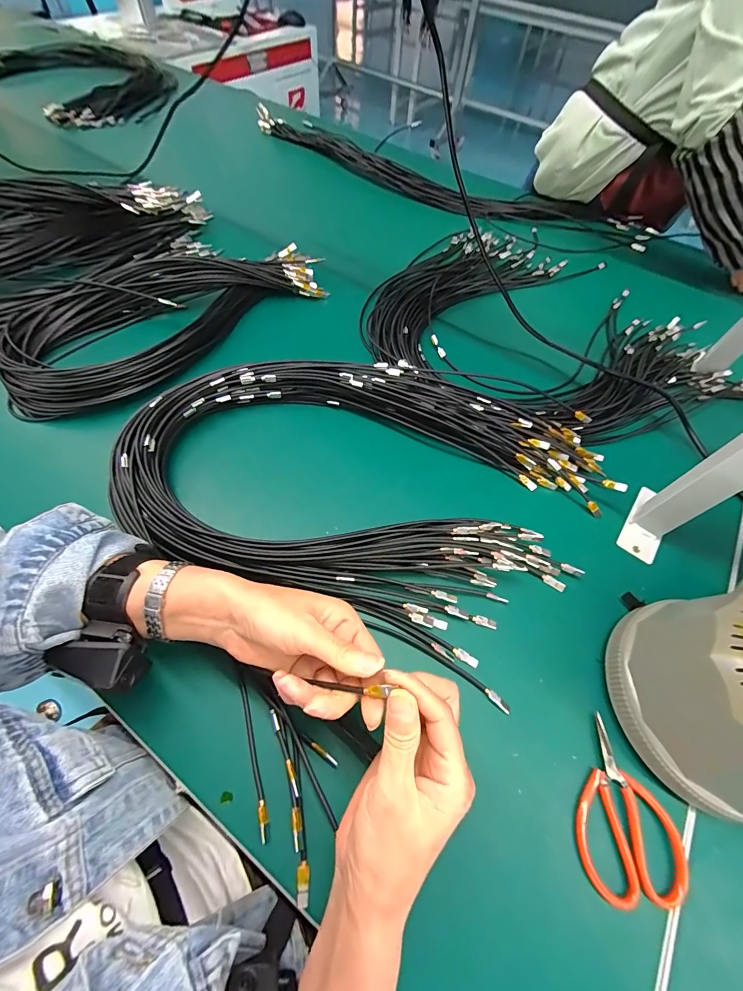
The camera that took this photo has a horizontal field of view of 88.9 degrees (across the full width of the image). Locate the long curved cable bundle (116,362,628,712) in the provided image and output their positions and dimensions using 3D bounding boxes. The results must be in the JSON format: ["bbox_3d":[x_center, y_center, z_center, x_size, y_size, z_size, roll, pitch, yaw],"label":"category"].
[{"bbox_3d":[-0.002,-0.027,0.414,0.507,0.051,0.351,21,60,8],"label":"long curved cable bundle"}]

